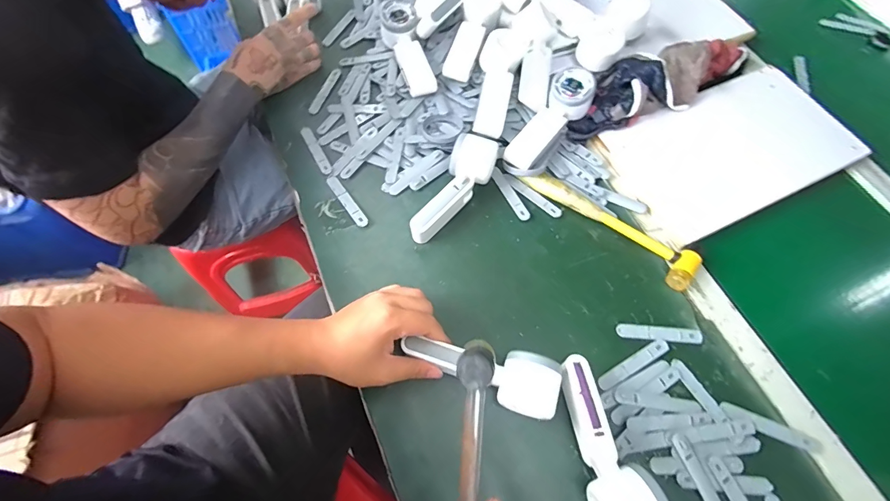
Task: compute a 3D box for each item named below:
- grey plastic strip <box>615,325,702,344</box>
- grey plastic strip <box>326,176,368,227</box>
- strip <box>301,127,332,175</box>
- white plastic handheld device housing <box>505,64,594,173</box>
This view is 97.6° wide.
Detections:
[{"bbox_3d":[0.252,0.097,0.458,0.095,0.006,0.017,6,66,2],"label":"grey plastic strip"},{"bbox_3d":[-0.134,-0.067,0.531,0.017,0.004,0.093,-34,70,-14],"label":"grey plastic strip"},{"bbox_3d":[-0.188,-0.147,0.566,0.016,0.004,0.095,-27,69,-12],"label":"strip"},{"bbox_3d":[0.147,-0.178,0.544,0.060,0.042,0.168,38,84,15],"label":"white plastic handheld device housing"}]

